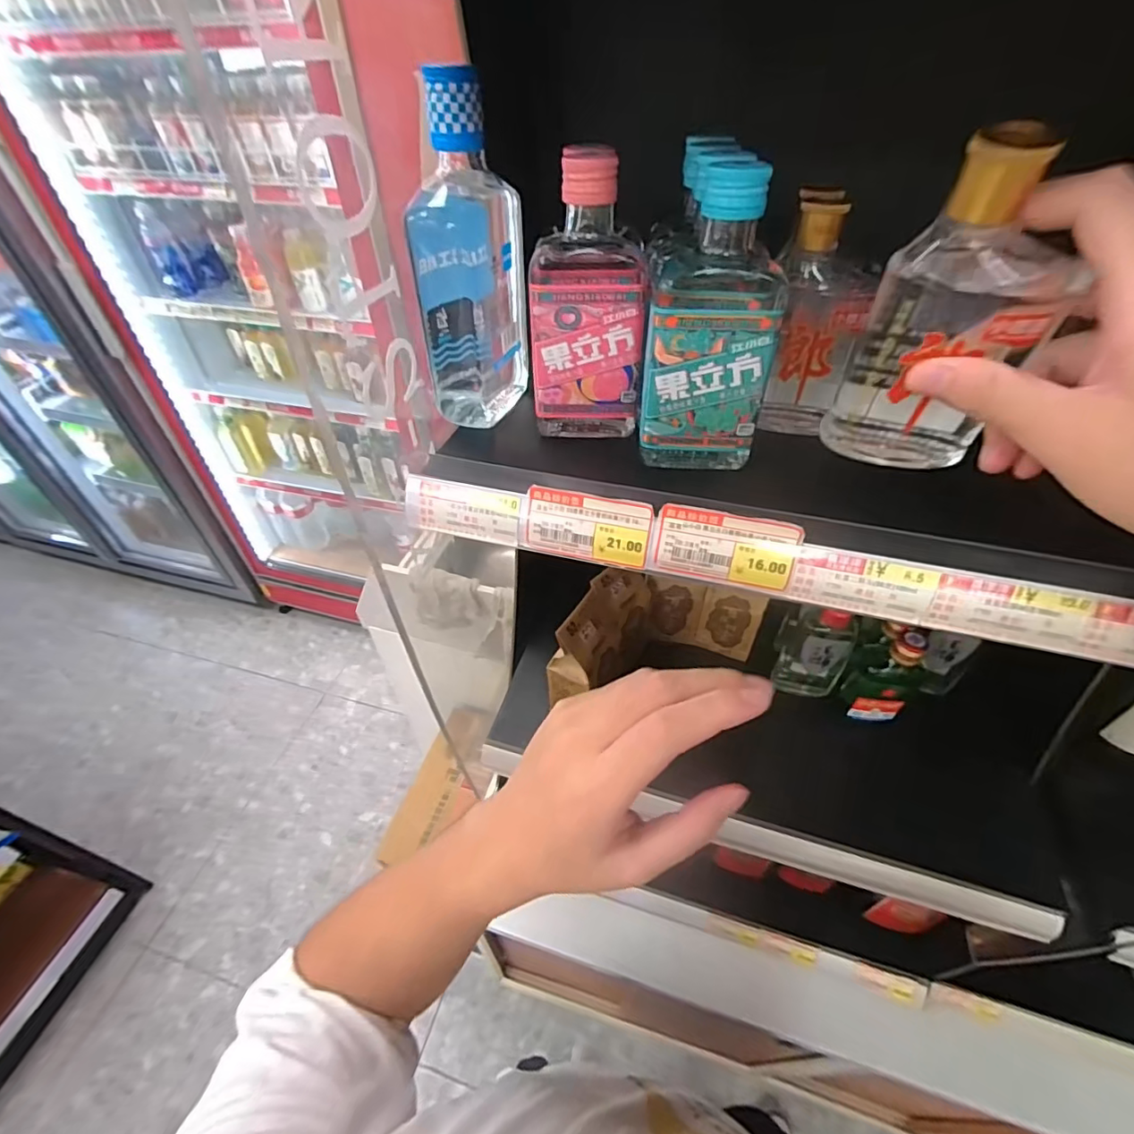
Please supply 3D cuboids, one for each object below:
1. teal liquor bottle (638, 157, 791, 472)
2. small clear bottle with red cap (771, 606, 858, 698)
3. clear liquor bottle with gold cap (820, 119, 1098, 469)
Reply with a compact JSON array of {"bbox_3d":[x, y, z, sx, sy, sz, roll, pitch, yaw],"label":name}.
[{"bbox_3d":[0.078,-0.123,0.287,0.068,0.147,0.034,3,45,5],"label":"teal liquor bottle"},{"bbox_3d":[0.277,0.097,0.579,0.069,0.144,0.027,13,46,14],"label":"small clear bottle with red cap"},{"bbox_3d":[0.159,-0.097,0.221,0.065,0.138,0.033,9,55,16],"label":"clear liquor bottle with gold cap"}]

